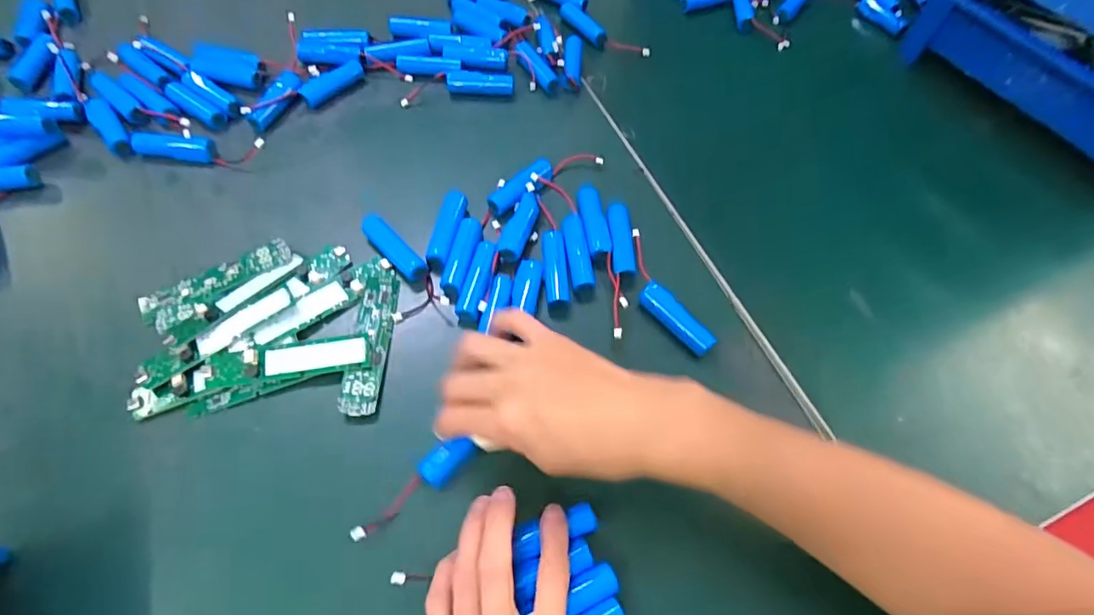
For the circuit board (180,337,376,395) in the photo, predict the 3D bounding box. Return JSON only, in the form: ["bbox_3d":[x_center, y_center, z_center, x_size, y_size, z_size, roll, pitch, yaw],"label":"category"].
[{"bbox_3d":[-0.198,0.039,0.392,0.132,0.012,0.030,-7,63,-7],"label":"circuit board"}]

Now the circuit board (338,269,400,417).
[{"bbox_3d":[-0.134,0.023,0.410,0.027,0.012,0.121,4,62,-2],"label":"circuit board"}]

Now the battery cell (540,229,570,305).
[{"bbox_3d":[0.006,-0.032,0.446,0.019,0.017,0.070,-3,63,-5],"label":"battery cell"}]

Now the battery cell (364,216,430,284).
[{"bbox_3d":[-0.125,-0.048,0.443,0.019,0.016,0.071,-41,72,-21],"label":"battery cell"}]

